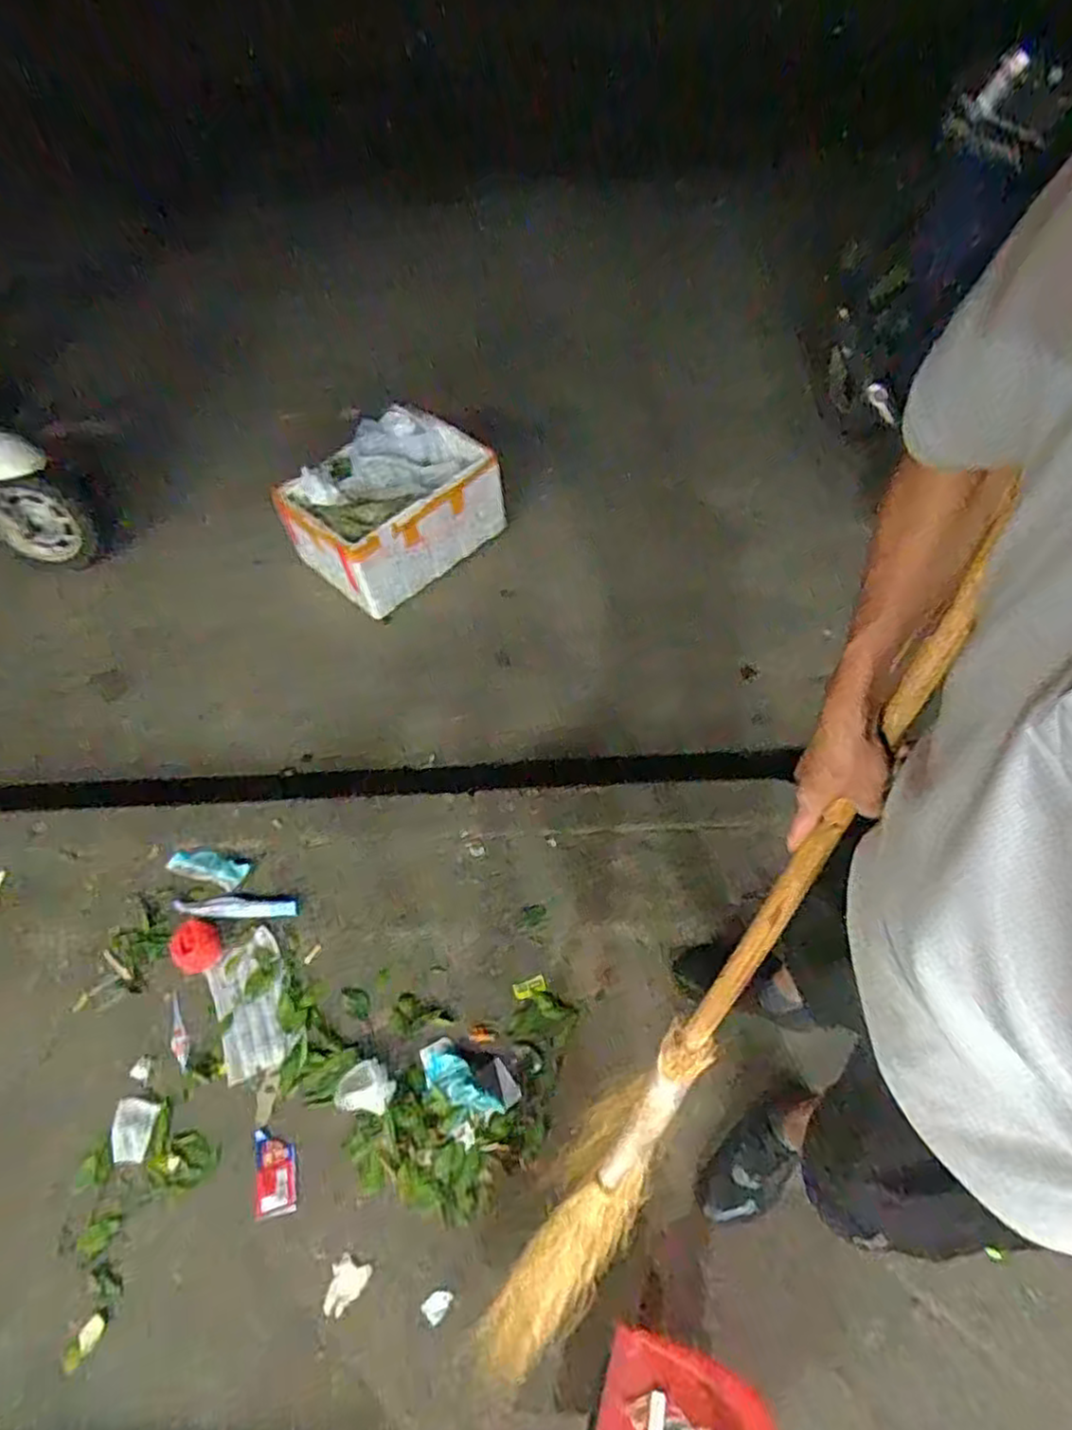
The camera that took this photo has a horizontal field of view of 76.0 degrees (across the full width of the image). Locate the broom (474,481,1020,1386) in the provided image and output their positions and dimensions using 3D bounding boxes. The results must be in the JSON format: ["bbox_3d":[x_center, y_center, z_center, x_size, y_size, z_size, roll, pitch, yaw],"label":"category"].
[{"bbox_3d":[0.181,0.359,0.773,0.092,1.193,0.192,31,28,23],"label":"broom"}]

